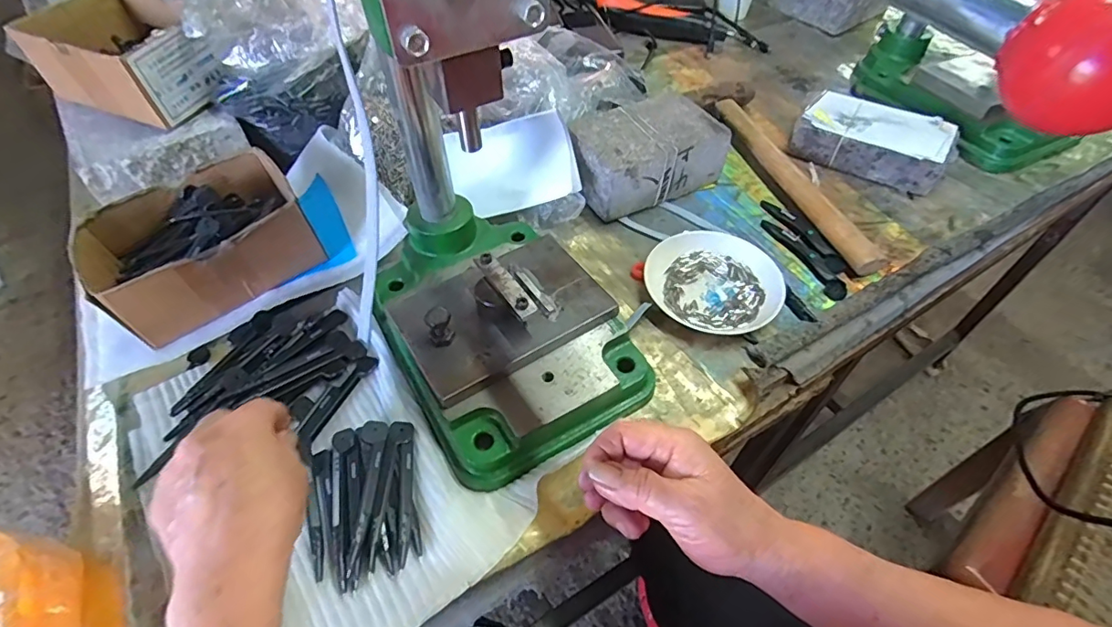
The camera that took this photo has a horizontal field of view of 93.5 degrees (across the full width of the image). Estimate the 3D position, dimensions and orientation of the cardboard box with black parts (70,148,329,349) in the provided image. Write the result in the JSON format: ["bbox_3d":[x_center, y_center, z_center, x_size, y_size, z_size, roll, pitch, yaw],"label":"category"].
[{"bbox_3d":[-0.310,-0.069,0.457,0.158,0.059,0.129,-33,57,-25],"label":"cardboard box with black parts"}]

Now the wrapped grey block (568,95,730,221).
[{"bbox_3d":[0.093,-0.173,0.558,0.154,0.059,0.104,-23,54,-18],"label":"wrapped grey block"}]

